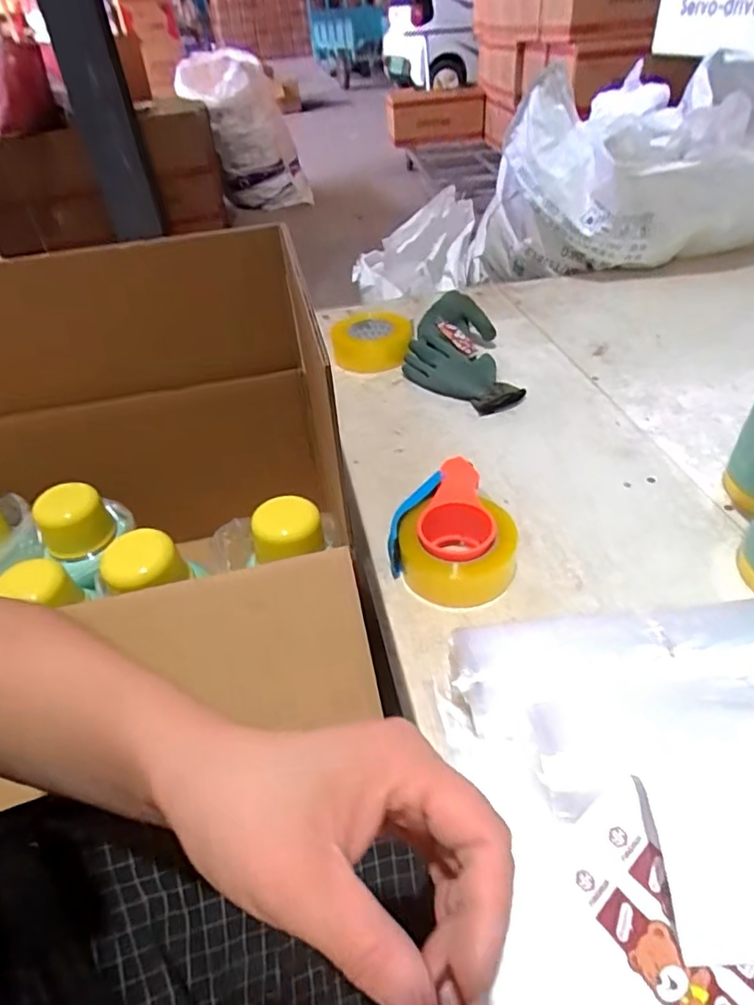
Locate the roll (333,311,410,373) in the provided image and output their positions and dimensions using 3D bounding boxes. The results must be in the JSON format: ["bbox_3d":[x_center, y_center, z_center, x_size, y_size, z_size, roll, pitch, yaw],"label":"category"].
[{"bbox_3d":[-0.008,-0.280,1.016,0.132,0.060,0.132,-3,40,3],"label":"roll"}]

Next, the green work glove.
[{"bbox_3d":[0.127,-0.244,0.937,0.165,0.070,0.273,-7,40,-2],"label":"green work glove"}]

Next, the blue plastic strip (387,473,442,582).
[{"bbox_3d":[0.036,0.018,0.628,0.022,0.037,0.122,20,74,27],"label":"blue plastic strip"}]

